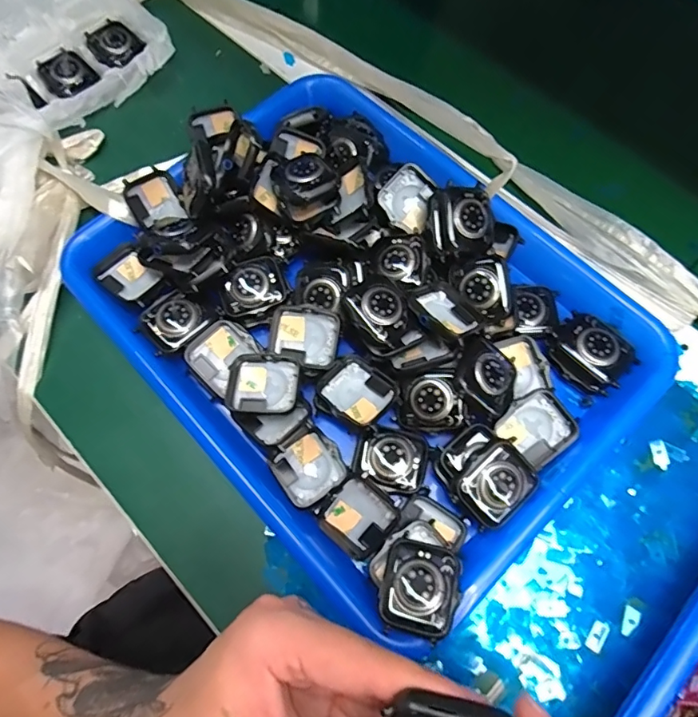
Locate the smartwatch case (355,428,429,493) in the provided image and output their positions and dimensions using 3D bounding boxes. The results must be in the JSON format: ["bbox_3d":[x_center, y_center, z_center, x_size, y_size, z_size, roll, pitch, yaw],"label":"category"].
[{"bbox_3d":[0.026,0.060,0.289,0.040,0.008,0.035,15,71,7],"label":"smartwatch case"}]

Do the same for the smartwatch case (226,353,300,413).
[{"bbox_3d":[-0.050,0.015,0.292,0.042,0.009,0.035,2,68,7],"label":"smartwatch case"}]

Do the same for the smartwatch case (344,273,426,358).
[{"bbox_3d":[0.021,-0.026,0.296,0.036,0.012,0.049,-35,72,-11],"label":"smartwatch case"}]

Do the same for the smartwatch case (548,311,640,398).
[{"bbox_3d":[0.150,-0.005,0.301,0.039,0.011,0.048,-42,74,-13],"label":"smartwatch case"}]

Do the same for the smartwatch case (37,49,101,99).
[{"bbox_3d":[-0.228,-0.230,0.401,0.038,0.015,0.053,-35,72,-11],"label":"smartwatch case"}]

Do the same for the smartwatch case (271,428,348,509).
[{"bbox_3d":[-0.024,0.066,0.291,0.038,0.008,0.037,-36,72,-11],"label":"smartwatch case"}]

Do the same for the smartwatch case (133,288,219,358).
[{"bbox_3d":[-0.110,-0.024,0.309,0.036,0.006,0.042,40,76,15],"label":"smartwatch case"}]

